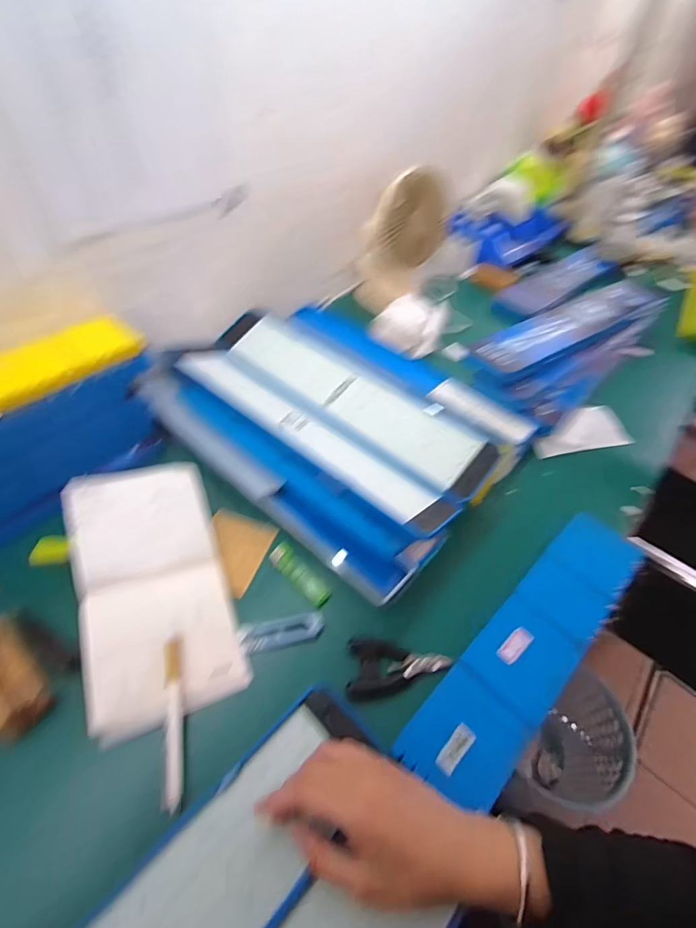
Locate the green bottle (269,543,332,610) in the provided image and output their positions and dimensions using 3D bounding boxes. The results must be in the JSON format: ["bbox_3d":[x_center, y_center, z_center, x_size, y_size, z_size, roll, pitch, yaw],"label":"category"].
[{"bbox_3d":[-0.051,0.114,0.449,0.079,0.015,0.021,39,57,24],"label":"green bottle"}]

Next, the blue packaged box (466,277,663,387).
[{"bbox_3d":[0.393,-0.245,0.729,0.477,0.025,0.106,-28,58,-26],"label":"blue packaged box"}]

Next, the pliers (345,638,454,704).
[{"bbox_3d":[0.047,0.192,0.396,0.093,0.008,0.054,5,50,-2],"label":"pliers"}]

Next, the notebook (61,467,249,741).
[{"bbox_3d":[-0.190,0.111,0.416,0.130,0.019,0.247,-9,60,-30],"label":"notebook"}]

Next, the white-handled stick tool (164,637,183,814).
[{"bbox_3d":[-0.145,0.209,0.353,0.013,0.008,0.123,-8,51,-12],"label":"white-handled stick tool"}]

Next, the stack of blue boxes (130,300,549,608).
[{"bbox_3d":[-0.006,-0.081,0.578,0.431,0.073,0.362,36,56,23],"label":"stack of blue boxes"}]

